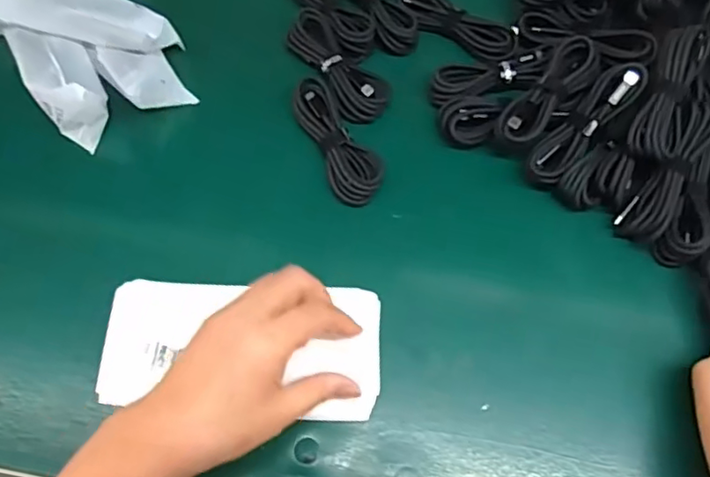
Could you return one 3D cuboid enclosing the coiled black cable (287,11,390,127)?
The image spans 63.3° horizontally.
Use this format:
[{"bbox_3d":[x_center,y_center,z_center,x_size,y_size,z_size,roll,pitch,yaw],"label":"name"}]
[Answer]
[{"bbox_3d":[-0.014,-0.140,0.467,0.042,0.014,0.107,-31,71,-11],"label":"coiled black cable"}]

